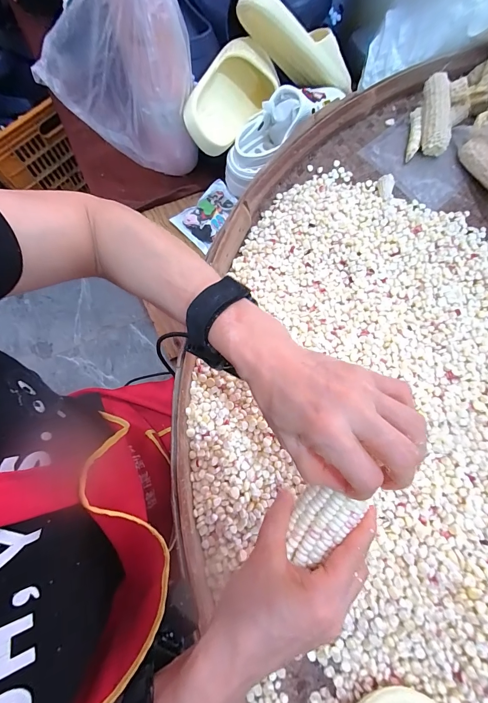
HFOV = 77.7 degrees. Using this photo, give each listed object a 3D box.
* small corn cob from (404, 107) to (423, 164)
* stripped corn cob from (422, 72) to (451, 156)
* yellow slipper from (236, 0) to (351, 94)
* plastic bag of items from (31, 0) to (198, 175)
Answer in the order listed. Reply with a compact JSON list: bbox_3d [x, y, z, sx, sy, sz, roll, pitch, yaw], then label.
[{"bbox_3d":[0.277,-0.352,0.493,0.017,0.019,0.084,8,88,2],"label":"small corn cob"},{"bbox_3d":[0.300,-0.372,0.472,0.035,0.030,0.112,-2,93,-1],"label":"stripped corn cob"},{"bbox_3d":[0.086,-0.486,0.486,0.214,0.078,0.074,9,68,-30],"label":"yellow slipper"},{"bbox_3d":[-0.162,-0.347,0.399,0.187,0.225,0.065,-10,71,-4],"label":"plastic bag of items"}]

